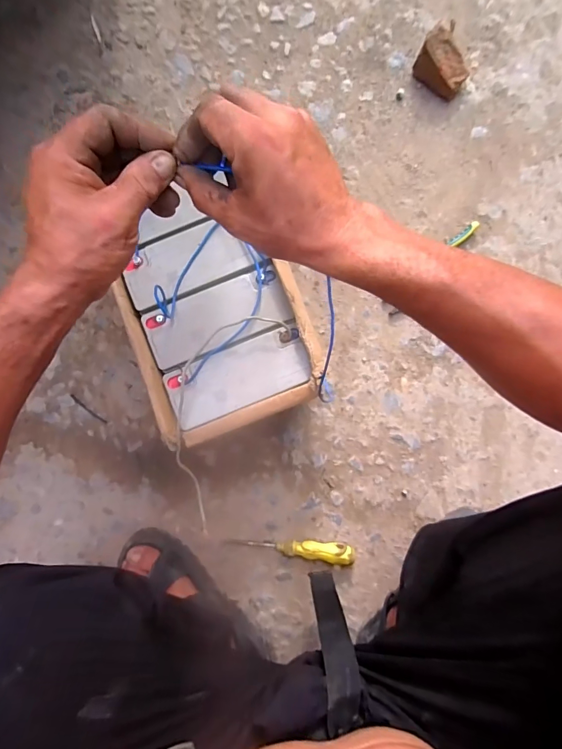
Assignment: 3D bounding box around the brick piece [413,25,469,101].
[{"bbox_3d":[0.264,-0.502,0.638,0.084,0.053,0.064,35,89,4],"label":"brick piece"}]

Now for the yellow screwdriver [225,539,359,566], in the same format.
[{"bbox_3d":[0.014,0.272,0.620,0.197,0.028,0.029,4,87,3],"label":"yellow screwdriver"}]

